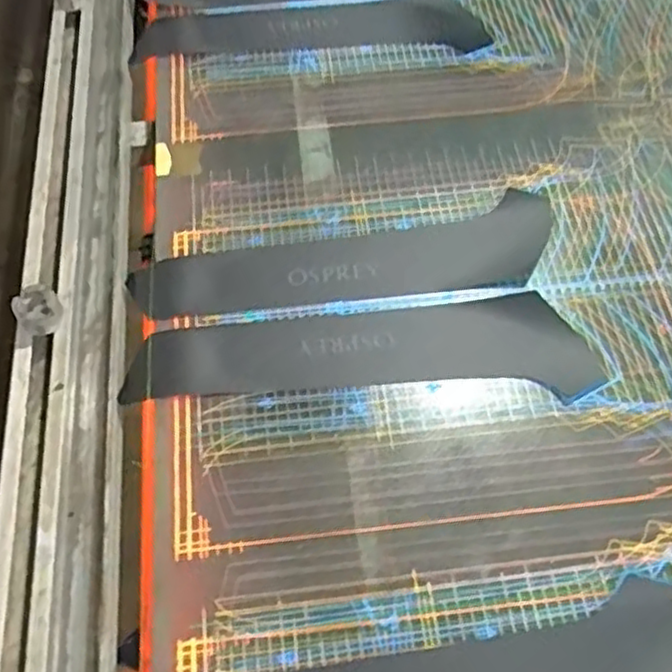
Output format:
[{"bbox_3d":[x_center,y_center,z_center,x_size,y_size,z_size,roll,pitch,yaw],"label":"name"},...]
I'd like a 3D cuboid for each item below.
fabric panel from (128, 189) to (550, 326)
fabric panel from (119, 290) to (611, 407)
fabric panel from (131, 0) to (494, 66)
[{"bbox_3d":[0.014,-0.067,0.713,0.422,0.010,0.110,-12,57,-6],"label":"fabric panel"},{"bbox_3d":[0.025,0.009,0.672,0.424,0.012,0.106,0,64,2],"label":"fabric panel"},{"bbox_3d":[-0.032,-0.388,0.914,0.442,0.035,0.108,-2,60,-2],"label":"fabric panel"}]

